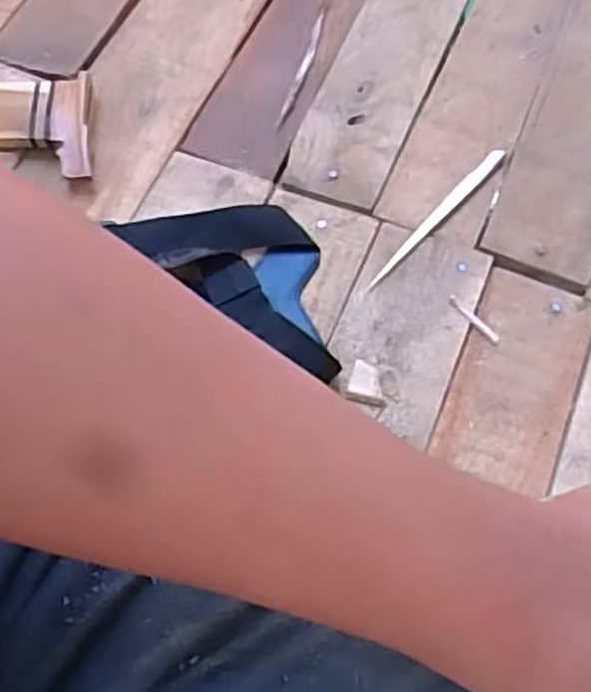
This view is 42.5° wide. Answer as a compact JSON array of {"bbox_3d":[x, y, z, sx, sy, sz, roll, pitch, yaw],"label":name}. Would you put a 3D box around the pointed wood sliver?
[{"bbox_3d":[0.113,-0.105,0.605,0.011,0.004,0.169,40,69,16],"label":"pointed wood sliver"}]

